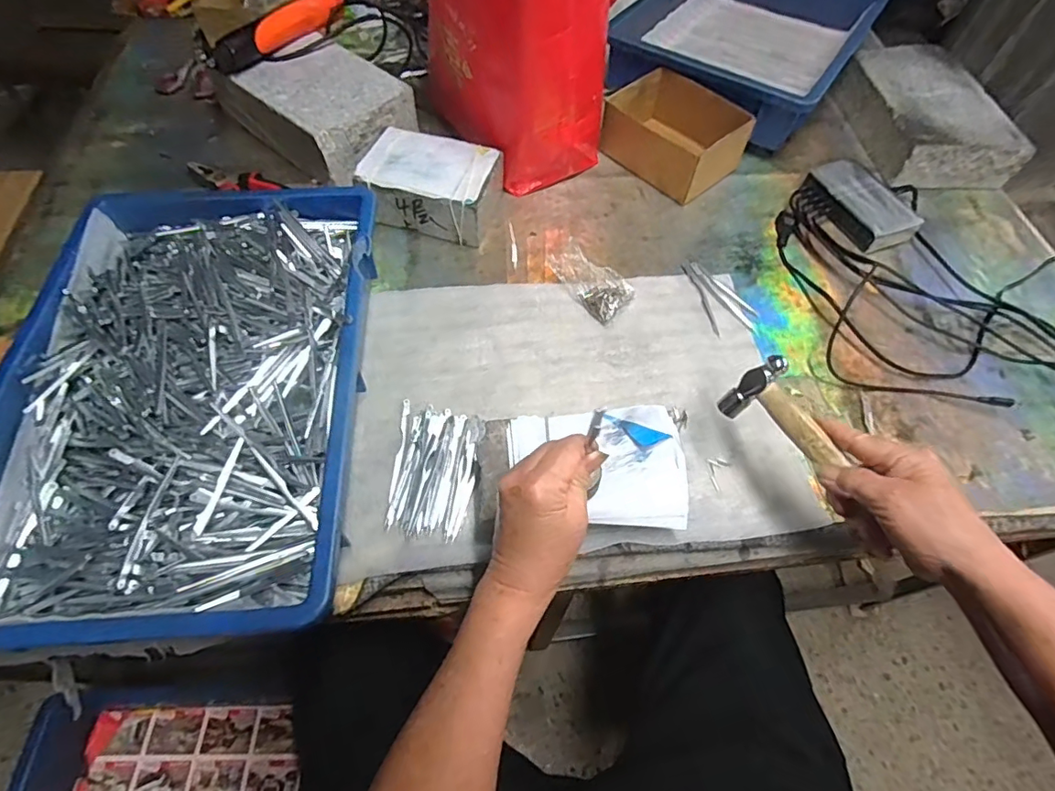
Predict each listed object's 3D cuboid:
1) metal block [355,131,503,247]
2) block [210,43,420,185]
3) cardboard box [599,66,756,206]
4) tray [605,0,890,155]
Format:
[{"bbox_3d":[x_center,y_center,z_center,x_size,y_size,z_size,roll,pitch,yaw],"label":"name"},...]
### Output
[{"bbox_3d":[-0.112,-0.245,0.631,0.144,0.068,0.101,11,59,5],"label":"metal block"},{"bbox_3d":[-0.260,-0.360,0.658,0.218,0.068,0.142,37,65,19],"label":"block"},{"bbox_3d":[0.183,-0.330,0.672,0.162,0.070,0.115,40,66,20],"label":"cardboard box"},{"bbox_3d":[0.321,-0.520,0.778,0.281,0.076,0.394,30,63,16],"label":"tray"}]

